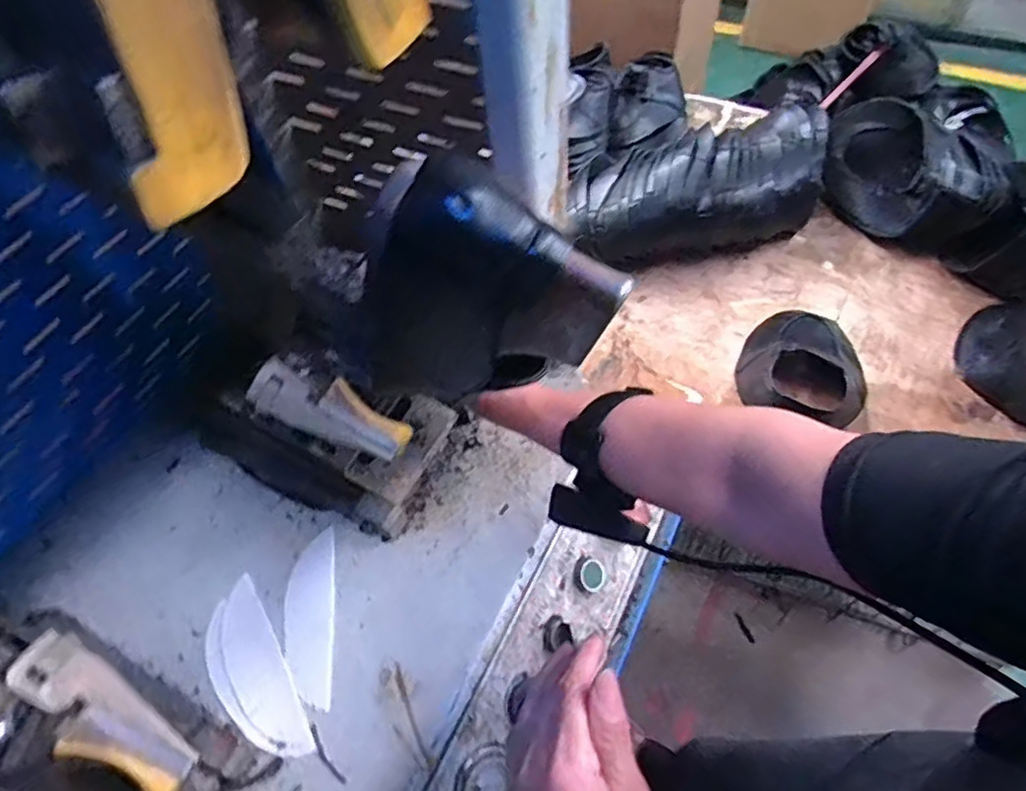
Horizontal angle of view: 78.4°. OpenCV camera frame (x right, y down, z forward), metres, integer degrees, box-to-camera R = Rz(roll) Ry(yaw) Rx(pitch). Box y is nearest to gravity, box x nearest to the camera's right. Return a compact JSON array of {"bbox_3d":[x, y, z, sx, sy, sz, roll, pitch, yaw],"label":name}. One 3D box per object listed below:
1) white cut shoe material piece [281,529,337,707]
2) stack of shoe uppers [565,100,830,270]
[{"bbox_3d":[-0.177,0.191,0.546,0.044,0.004,0.146,-7,55,-2],"label":"white cut shoe material piece"},{"bbox_3d":[0.290,-0.320,1.011,0.466,0.150,0.188,-14,56,-7],"label":"stack of shoe uppers"}]

